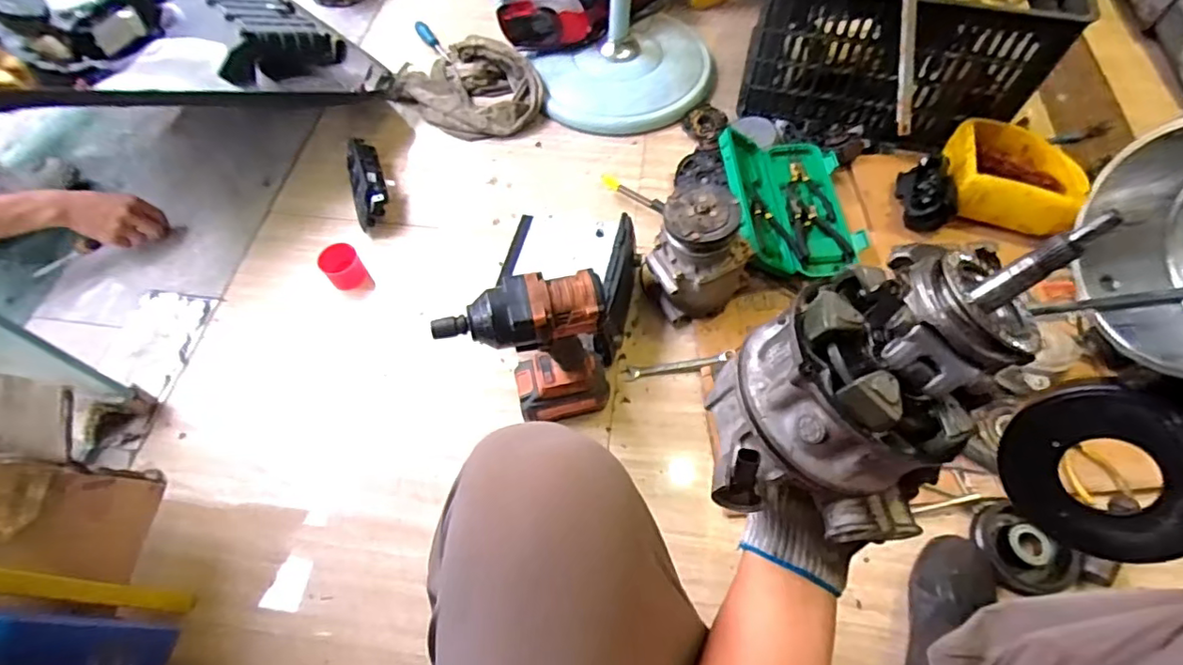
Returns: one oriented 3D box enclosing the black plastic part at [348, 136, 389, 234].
[{"bbox_3d":[-0.421,-0.287,1.082,0.063,0.064,0.205,-15,61,-8],"label":"black plastic part"}]

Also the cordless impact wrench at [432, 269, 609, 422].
[{"bbox_3d":[-0.076,0.030,0.729,0.187,0.260,0.071,-9,60,-4],"label":"cordless impact wrench"}]

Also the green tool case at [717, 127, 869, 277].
[{"bbox_3d":[0.335,-0.229,0.971,0.208,0.068,0.289,-4,60,-1],"label":"green tool case"}]

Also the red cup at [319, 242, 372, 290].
[{"bbox_3d":[-0.426,-0.109,0.992,0.060,0.075,0.061,0,60,1],"label":"red cup"}]

